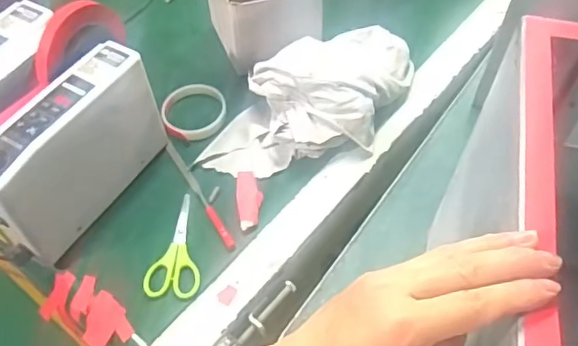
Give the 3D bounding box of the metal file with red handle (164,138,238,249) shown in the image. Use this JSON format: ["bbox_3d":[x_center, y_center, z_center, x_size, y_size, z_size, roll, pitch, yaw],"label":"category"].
[{"bbox_3d":[-0.106,0.021,0.658,0.013,0.007,0.175,-26,59,-16],"label":"metal file with red handle"}]

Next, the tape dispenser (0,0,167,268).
[{"bbox_3d":[-0.259,-0.046,0.618,0.148,0.153,0.267,25,60,17],"label":"tape dispenser"}]

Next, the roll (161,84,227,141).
[{"bbox_3d":[-0.122,-0.080,0.724,0.082,0.017,0.078,-1,56,1],"label":"roll"}]

